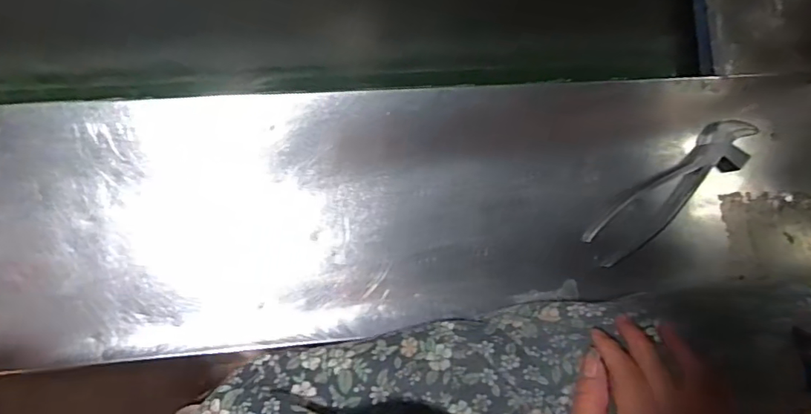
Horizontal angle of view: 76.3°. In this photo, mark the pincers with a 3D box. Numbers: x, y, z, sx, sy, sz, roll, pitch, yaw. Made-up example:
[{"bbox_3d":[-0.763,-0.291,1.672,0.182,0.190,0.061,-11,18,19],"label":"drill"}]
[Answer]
[{"bbox_3d":[0.249,-0.015,0.480,0.183,0.016,0.048,-38,94,-4],"label":"pincers"}]

